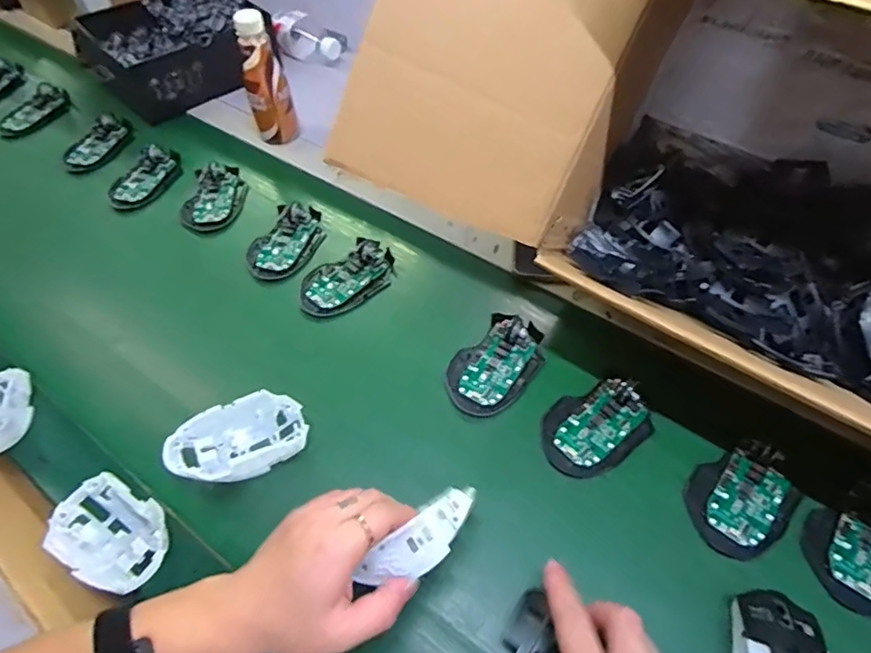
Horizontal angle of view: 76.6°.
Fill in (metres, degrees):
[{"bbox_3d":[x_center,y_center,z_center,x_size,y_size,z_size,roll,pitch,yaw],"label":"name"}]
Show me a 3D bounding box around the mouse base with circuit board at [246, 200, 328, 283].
[{"bbox_3d":[-0.174,-0.102,0.643,0.072,0.023,0.110,22,57,17],"label":"mouse base with circuit board"}]

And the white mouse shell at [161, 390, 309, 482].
[{"bbox_3d":[-0.173,0.096,0.483,0.111,0.031,0.064,-22,56,-14],"label":"white mouse shell"}]

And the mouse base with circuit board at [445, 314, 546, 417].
[{"bbox_3d":[0.060,0.033,0.534,0.072,0.023,0.115,36,62,25],"label":"mouse base with circuit board"}]

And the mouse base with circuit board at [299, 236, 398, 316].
[{"bbox_3d":[-0.098,-0.055,0.609,0.112,0.018,0.069,-29,58,-19],"label":"mouse base with circuit board"}]

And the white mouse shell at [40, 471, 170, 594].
[{"bbox_3d":[-0.255,0.167,0.439,0.110,0.037,0.067,24,57,18],"label":"white mouse shell"}]

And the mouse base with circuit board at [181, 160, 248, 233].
[{"bbox_3d":[-0.282,-0.169,0.702,0.069,0.022,0.114,3,53,4],"label":"mouse base with circuit board"}]

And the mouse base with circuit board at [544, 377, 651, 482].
[{"bbox_3d":[0.143,0.088,0.493,0.101,0.015,0.072,-32,59,-21],"label":"mouse base with circuit board"}]

